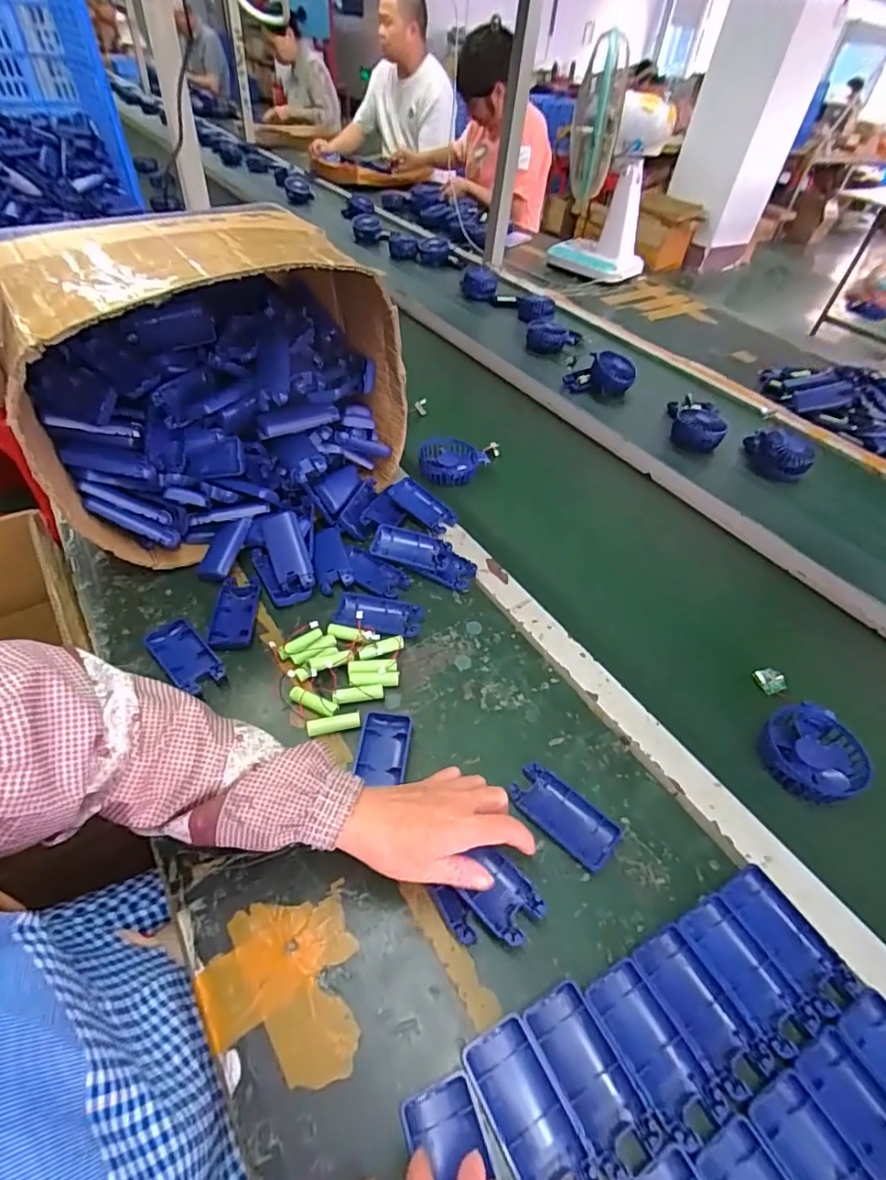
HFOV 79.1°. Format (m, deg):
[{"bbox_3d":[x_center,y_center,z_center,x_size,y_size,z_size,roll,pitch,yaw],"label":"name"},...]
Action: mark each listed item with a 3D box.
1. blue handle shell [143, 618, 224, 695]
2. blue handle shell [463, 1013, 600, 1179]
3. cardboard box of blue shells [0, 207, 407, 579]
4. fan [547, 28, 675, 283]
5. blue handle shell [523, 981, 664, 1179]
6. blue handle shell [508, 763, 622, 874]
[{"bbox_3d":[-0.268,0.068,0.555,0.094,0.013,0.045,37,55,26],"label":"blue handle shell"},{"bbox_3d":[0.054,0.329,0.336,0.044,0.010,0.092,-21,52,-22],"label":"blue handle shell"},{"bbox_3d":[-0.263,-0.256,0.654,0.389,0.299,0.314,-19,52,-20],"label":"cardboard box of blue shells"},{"bbox_3d":[0.462,-1.154,1.457,0.251,0.463,0.431,11,48,6],"label":"fan"},{"bbox_3d":[0.095,0.315,0.349,0.044,0.011,0.091,-21,52,-22],"label":"blue handle shell"},{"bbox_3d":[0.103,0.194,0.462,0.094,0.017,0.046,35,54,25],"label":"blue handle shell"}]

